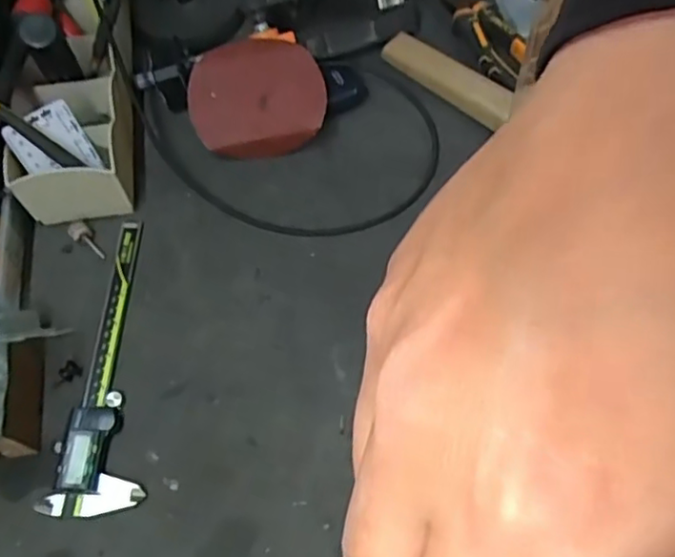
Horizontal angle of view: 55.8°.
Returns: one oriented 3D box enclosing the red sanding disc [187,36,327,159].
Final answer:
[{"bbox_3d":[-0.068,-0.155,0.546,0.113,0.021,0.097,-17,91,-10],"label":"red sanding disc"}]

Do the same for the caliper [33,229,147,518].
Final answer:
[{"bbox_3d":[-0.169,0.055,0.476,0.061,0.013,0.229,-3,62,0],"label":"caliper"}]

